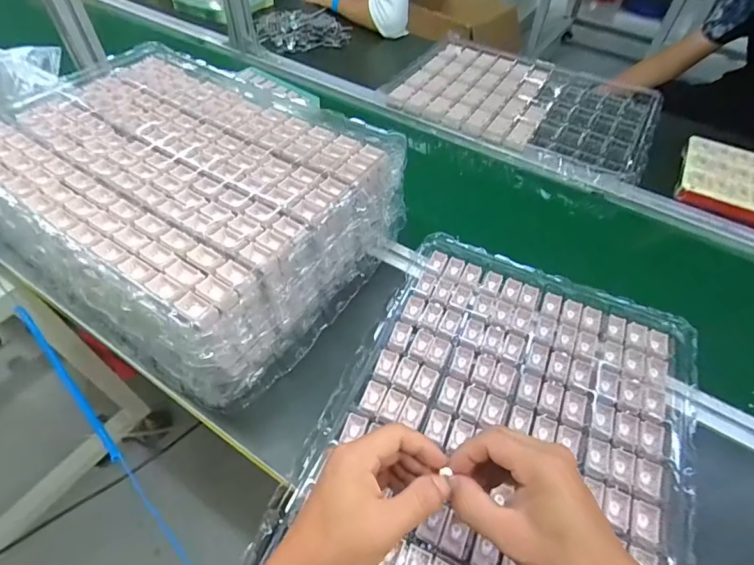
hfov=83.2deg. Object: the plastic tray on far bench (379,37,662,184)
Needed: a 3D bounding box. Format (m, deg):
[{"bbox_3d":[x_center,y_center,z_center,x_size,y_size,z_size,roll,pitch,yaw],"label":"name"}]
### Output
[{"bbox_3d":[0.295,-0.374,0.868,0.495,0.026,0.351,27,56,18],"label":"plastic tray on far bench"}]

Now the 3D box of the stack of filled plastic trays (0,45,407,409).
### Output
[{"bbox_3d":[-0.251,-0.123,0.567,0.492,0.127,0.353,30,56,19],"label":"stack of filled plastic trays"}]

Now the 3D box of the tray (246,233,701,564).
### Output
[{"bbox_3d":[0.126,0.180,0.429,0.347,0.039,0.493,22,54,14],"label":"tray"}]

